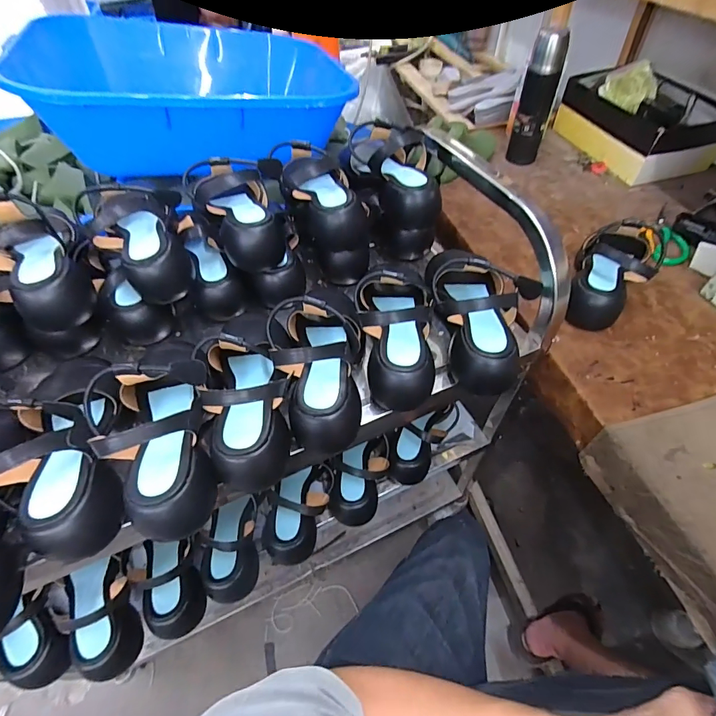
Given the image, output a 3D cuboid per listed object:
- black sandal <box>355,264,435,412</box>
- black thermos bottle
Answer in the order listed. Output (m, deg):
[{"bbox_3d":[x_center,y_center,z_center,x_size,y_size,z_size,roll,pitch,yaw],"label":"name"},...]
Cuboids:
[{"bbox_3d":[0.047,-0.053,0.503,0.084,0.101,0.207,-2,52,0],"label":"black sandal"},{"bbox_3d":[0.380,-0.544,0.857,0.071,0.230,0.059,18,54,14],"label":"black thermos bottle"}]

